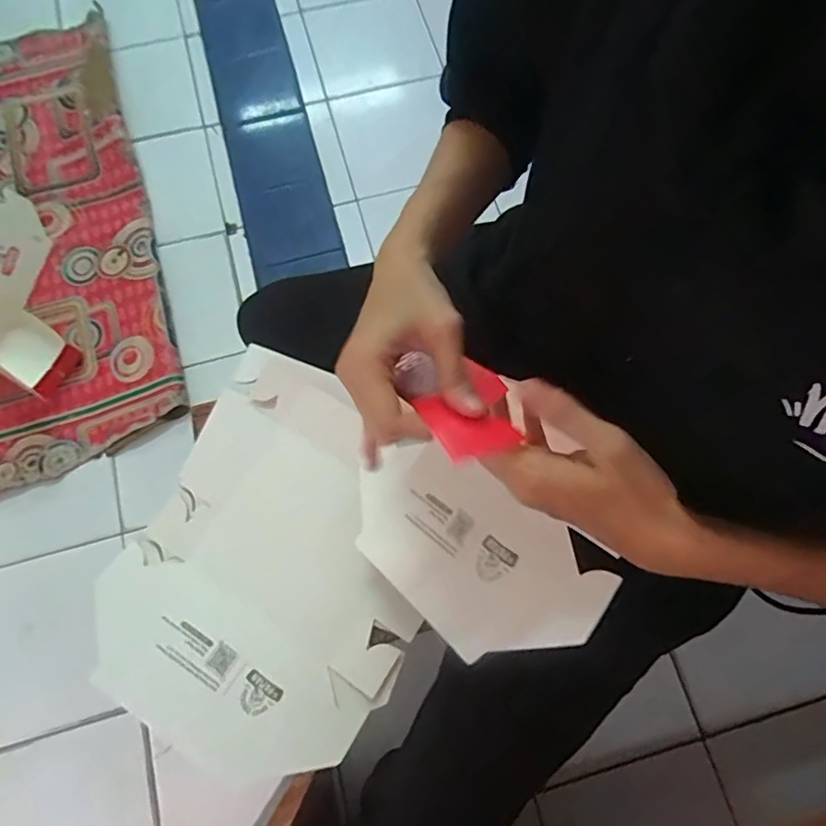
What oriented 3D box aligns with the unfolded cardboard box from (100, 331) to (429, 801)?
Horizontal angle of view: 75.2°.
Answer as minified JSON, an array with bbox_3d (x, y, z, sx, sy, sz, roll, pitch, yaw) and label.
[{"bbox_3d":[-0.129,0.140,0.542,0.290,0.043,0.356,26,74,6],"label":"unfolded cardboard box"}]

